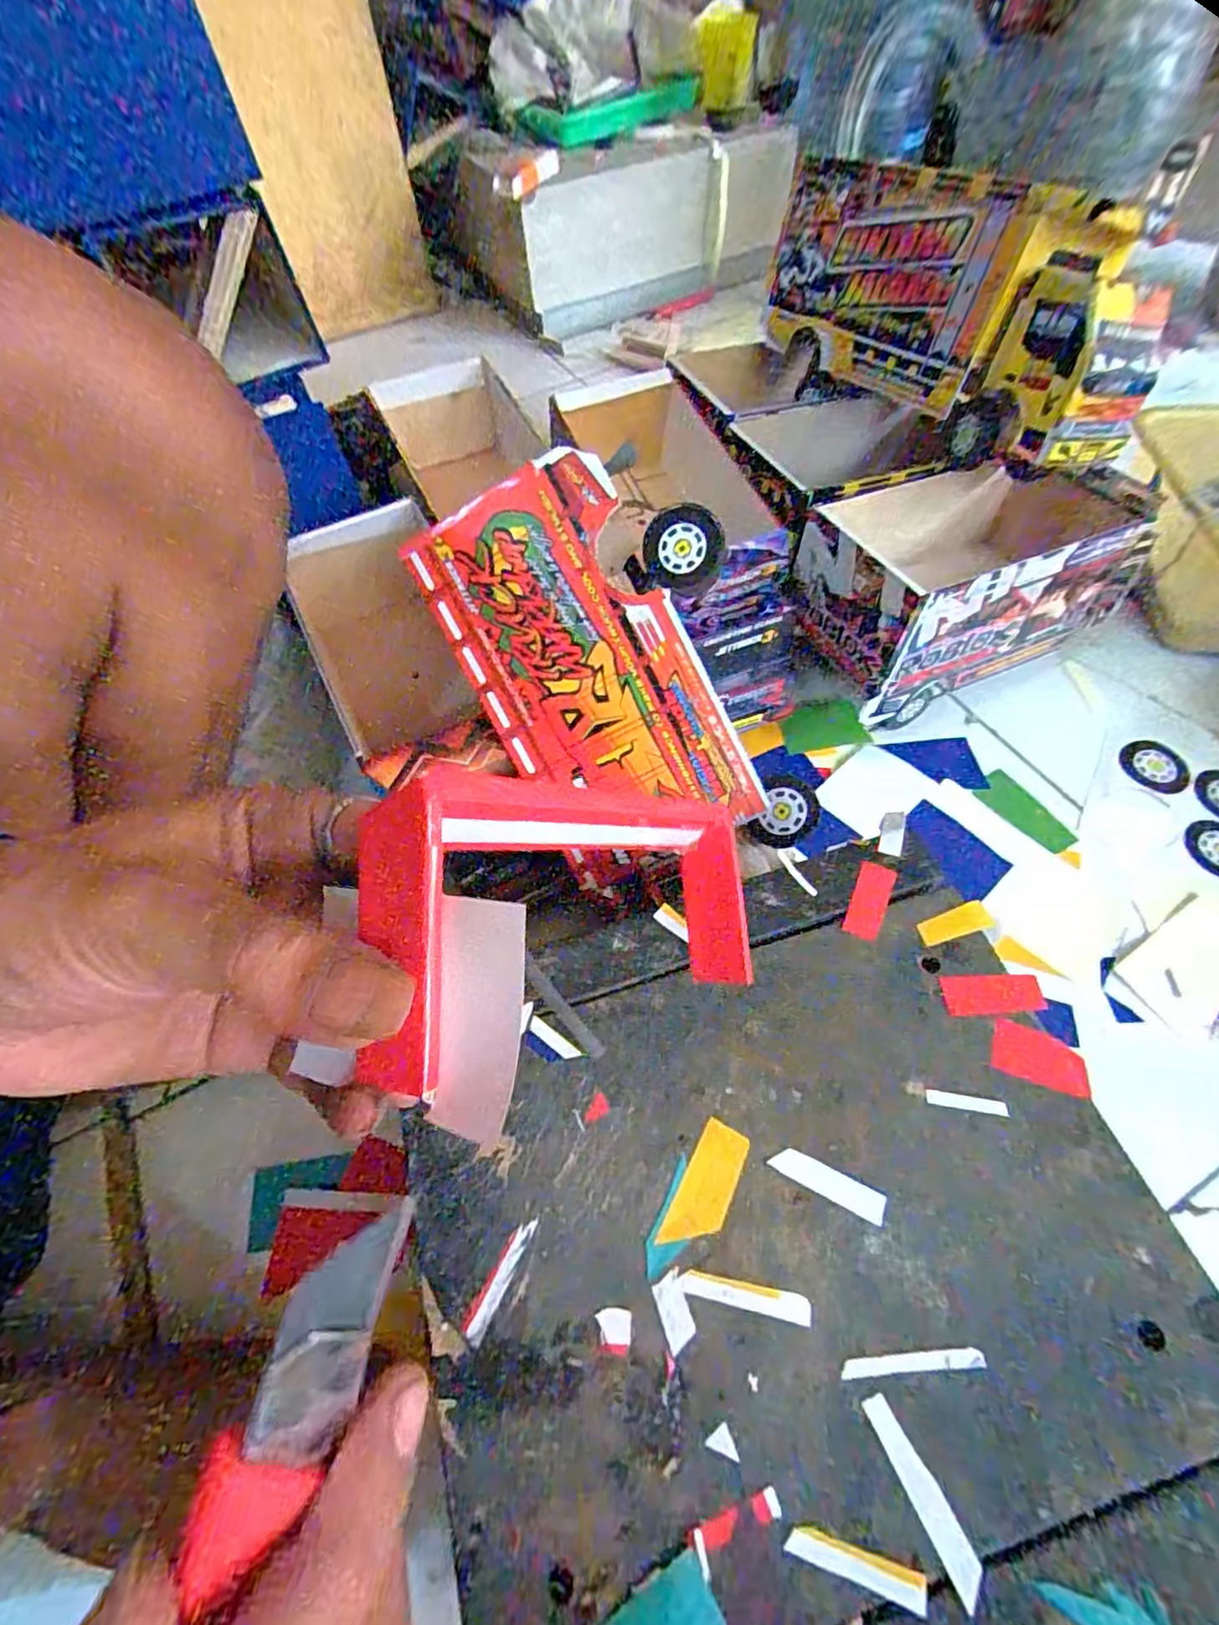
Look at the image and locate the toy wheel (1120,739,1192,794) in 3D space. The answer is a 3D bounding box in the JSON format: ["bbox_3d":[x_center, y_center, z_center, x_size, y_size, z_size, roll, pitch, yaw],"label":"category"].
[{"bbox_3d":[0.488,-0.043,0.566,0.054,0.006,0.054,-2,59,3],"label":"toy wheel"}]

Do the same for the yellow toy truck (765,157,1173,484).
[{"bbox_3d":[0.280,-0.411,0.533,0.099,0.177,0.347,-31,62,-14],"label":"yellow toy truck"}]

